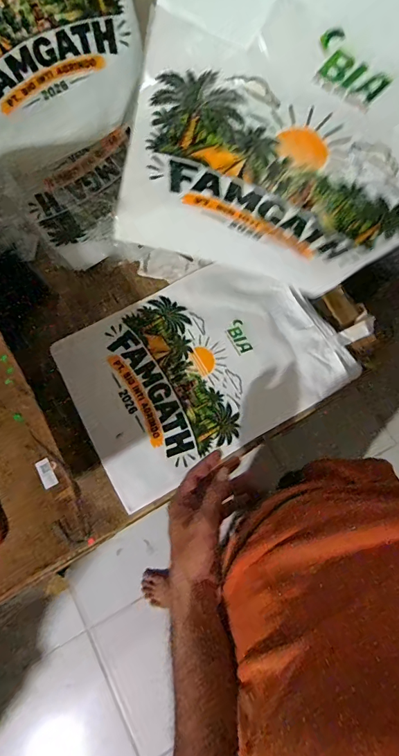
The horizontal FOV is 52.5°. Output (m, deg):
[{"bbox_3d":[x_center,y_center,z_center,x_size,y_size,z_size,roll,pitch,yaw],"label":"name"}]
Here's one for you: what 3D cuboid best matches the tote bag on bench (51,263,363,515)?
[{"bbox_3d":[0.003,-0.024,0.661,0.410,0.016,0.295,-29,76,-7],"label":"tote bag on bench"}]

